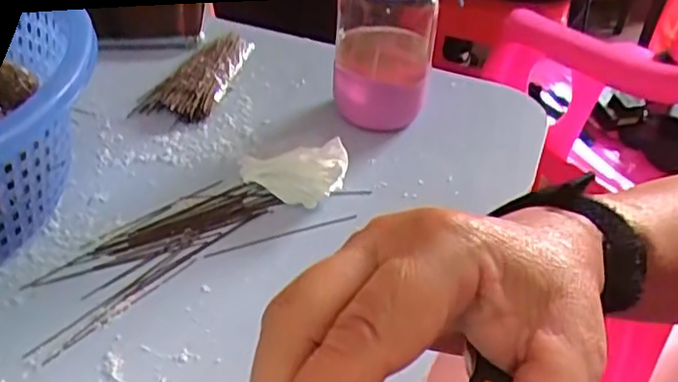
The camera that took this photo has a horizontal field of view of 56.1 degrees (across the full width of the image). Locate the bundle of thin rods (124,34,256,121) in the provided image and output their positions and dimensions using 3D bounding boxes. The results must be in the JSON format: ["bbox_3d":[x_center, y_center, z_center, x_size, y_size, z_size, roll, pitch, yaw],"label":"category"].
[{"bbox_3d":[-0.111,-0.090,0.506,0.055,0.024,0.106,14,41,12],"label":"bundle of thin rods"}]

